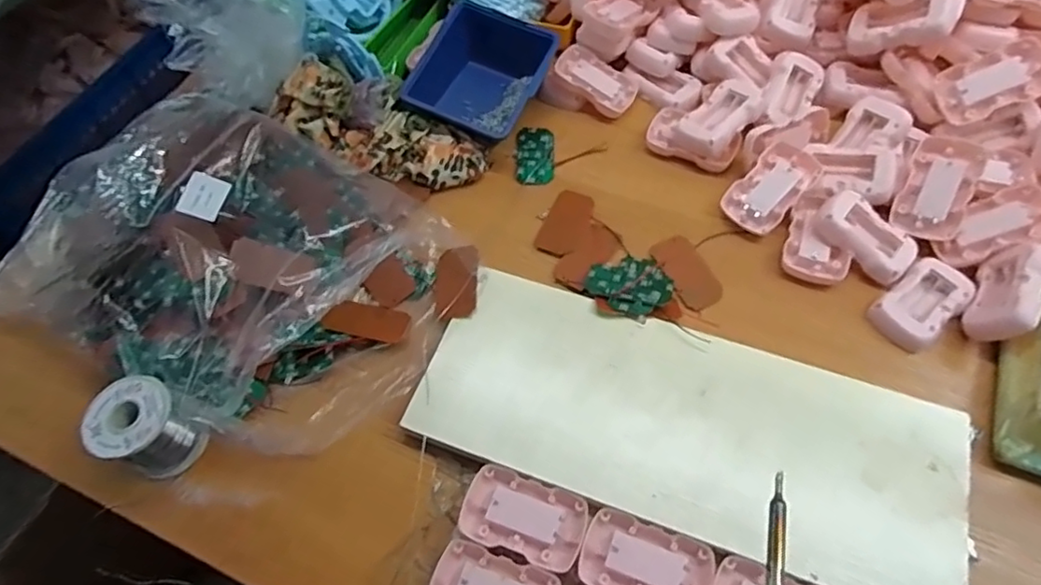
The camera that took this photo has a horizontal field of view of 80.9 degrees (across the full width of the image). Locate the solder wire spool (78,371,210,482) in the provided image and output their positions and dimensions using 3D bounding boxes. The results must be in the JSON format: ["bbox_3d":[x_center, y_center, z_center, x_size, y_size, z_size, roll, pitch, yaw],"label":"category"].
[{"bbox_3d":[-0.289,0.106,0.474,0.059,0.061,0.061,-2,61,3],"label":"solder wire spool"}]

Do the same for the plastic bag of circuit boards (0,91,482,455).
[{"bbox_3d":[-0.244,-0.033,0.528,0.379,0.089,0.275,25,66,16],"label":"plastic bag of circuit boards"}]

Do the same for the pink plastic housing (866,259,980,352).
[{"bbox_3d":[0.339,0.009,0.517,0.084,0.017,0.050,-38,66,-16],"label":"pink plastic housing"}]

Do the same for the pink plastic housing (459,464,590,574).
[{"bbox_3d":[0.003,0.165,0.446,0.088,0.010,0.052,16,64,12],"label":"pink plastic housing"}]

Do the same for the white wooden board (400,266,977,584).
[{"bbox_3d":[0.124,0.103,0.472,0.398,0.026,0.153,18,64,13],"label":"white wooden board"}]

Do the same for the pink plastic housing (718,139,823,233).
[{"bbox_3d":[0.235,-0.097,0.573,0.086,0.019,0.054,-47,64,1],"label":"pink plastic housing"}]

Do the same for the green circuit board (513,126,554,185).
[{"bbox_3d":[0.015,-0.142,0.634,0.039,0.005,0.075,0,61,4],"label":"green circuit board"}]

